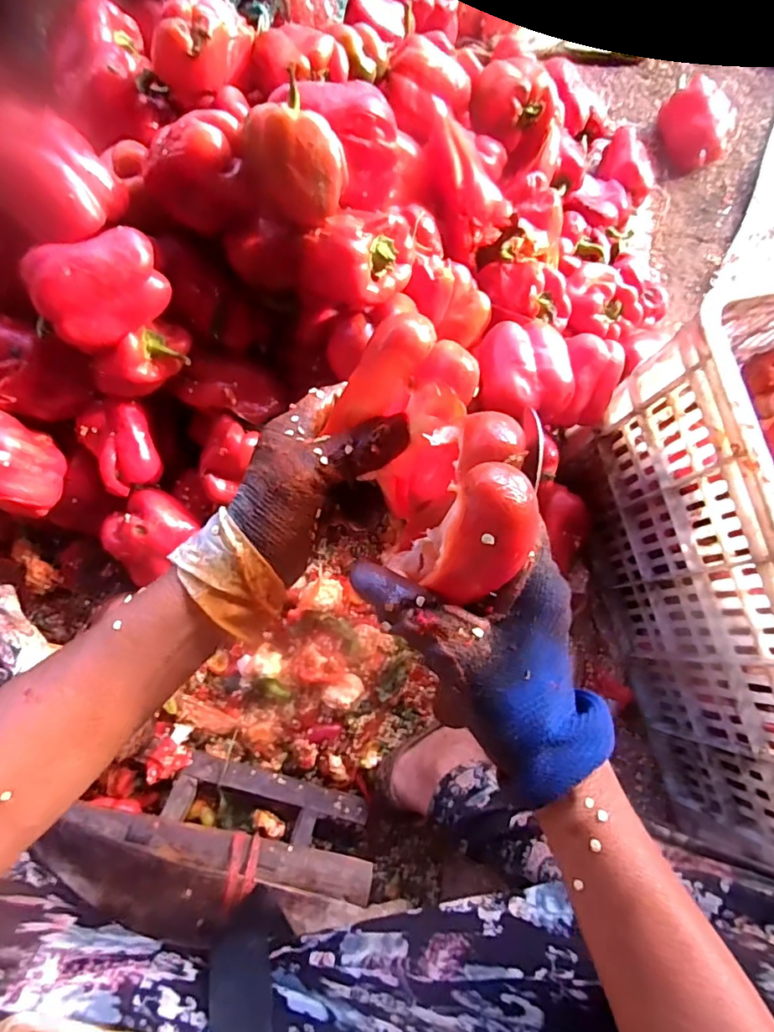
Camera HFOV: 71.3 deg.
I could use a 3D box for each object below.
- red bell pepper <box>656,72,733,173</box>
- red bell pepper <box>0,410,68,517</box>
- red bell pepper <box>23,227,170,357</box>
[{"bbox_3d":[0.466,-0.605,0.828,0.078,0.071,0.134,-26,77,-8],"label":"red bell pepper"},{"bbox_3d":[-0.383,-0.053,0.532,0.097,0.069,0.088,12,75,2],"label":"red bell pepper"},{"bbox_3d":[-0.251,-0.199,0.475,0.105,0.065,0.063,-22,77,-7],"label":"red bell pepper"}]

